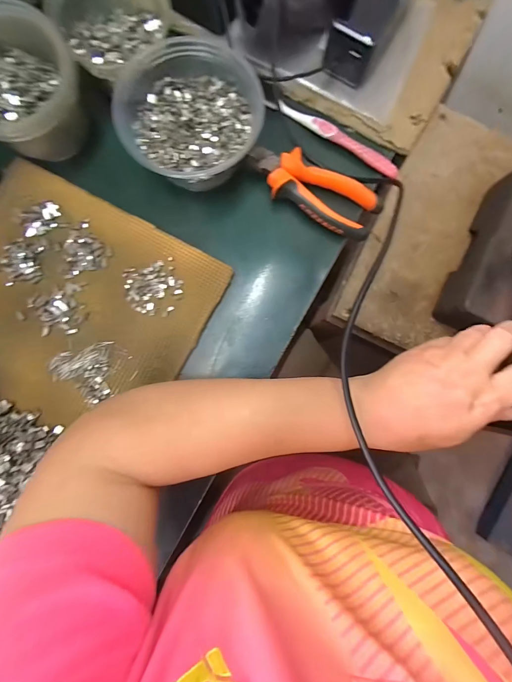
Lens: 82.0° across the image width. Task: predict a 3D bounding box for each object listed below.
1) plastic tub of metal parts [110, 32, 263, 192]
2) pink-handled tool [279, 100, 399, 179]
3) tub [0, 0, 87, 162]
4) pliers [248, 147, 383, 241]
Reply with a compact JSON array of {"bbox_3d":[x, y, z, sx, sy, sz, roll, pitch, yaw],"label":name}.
[{"bbox_3d":[-0.065,-0.219,0.298,0.133,0.061,0.139,0,86,-1],"label":"plastic tub of metal parts"},{"bbox_3d":[0.094,-0.226,0.330,0.152,0.014,0.015,30,86,1],"label":"pink-handled tool"},{"bbox_3d":[-0.227,-0.242,0.286,0.119,0.067,0.111,0,86,-1],"label":"tub"},{"bbox_3d":[0.060,-0.161,0.317,0.147,0.025,0.052,28,86,1],"label":"pliers"}]

